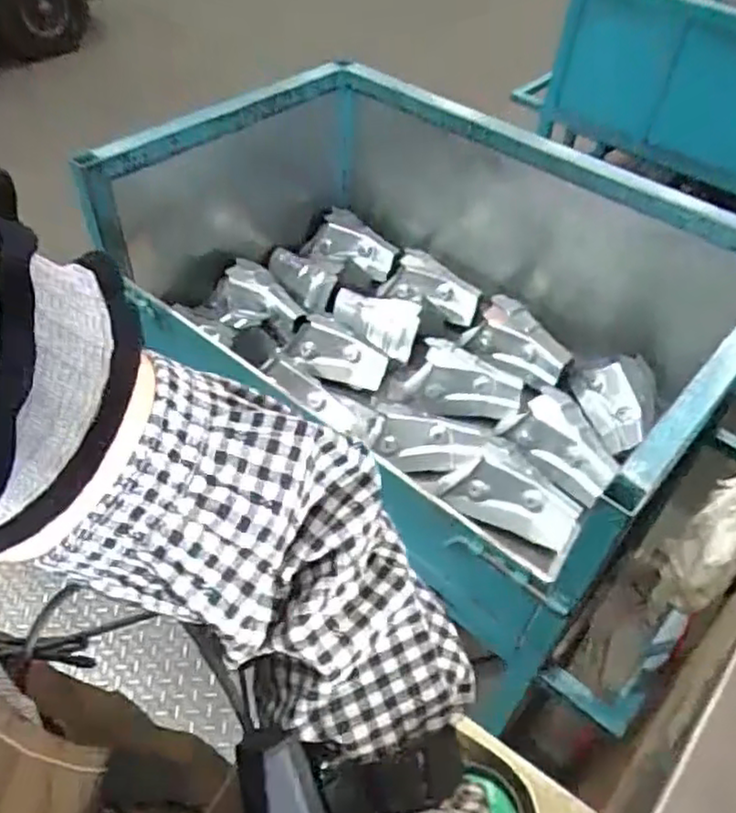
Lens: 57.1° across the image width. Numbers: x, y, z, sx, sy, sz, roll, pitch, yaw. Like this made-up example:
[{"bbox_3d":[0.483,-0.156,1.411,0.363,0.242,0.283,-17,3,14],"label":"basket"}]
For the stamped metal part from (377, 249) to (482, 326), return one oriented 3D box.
[{"bbox_3d":[0.138,-0.255,1.438,0.213,0.052,0.124,29,88,15],"label":"stamped metal part"}]

